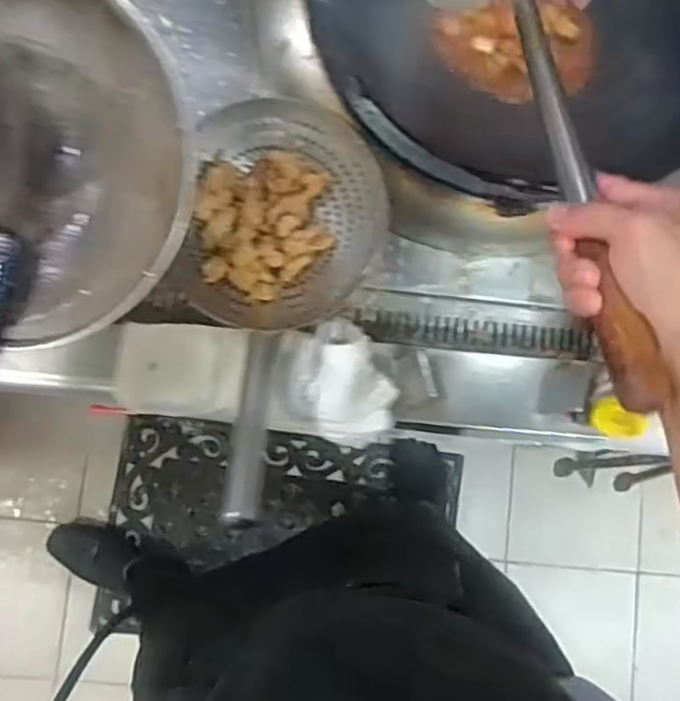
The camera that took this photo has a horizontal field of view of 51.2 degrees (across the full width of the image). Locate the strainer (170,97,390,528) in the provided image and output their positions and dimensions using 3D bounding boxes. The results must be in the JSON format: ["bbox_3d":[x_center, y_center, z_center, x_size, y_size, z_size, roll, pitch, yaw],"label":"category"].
[{"bbox_3d":[-0.076,-0.056,0.720,0.215,0.121,0.422,9,83,-6],"label":"strainer"}]

